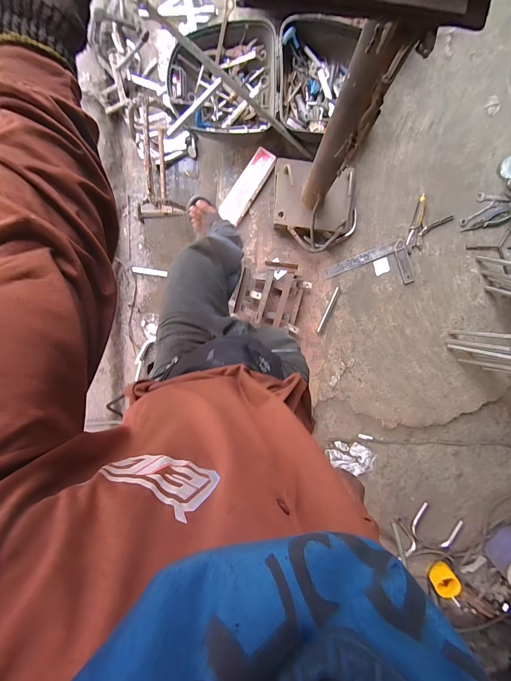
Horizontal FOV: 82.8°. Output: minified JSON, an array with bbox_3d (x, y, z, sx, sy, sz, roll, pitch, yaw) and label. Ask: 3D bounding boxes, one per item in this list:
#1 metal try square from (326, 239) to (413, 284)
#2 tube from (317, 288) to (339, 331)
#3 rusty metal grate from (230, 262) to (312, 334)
[{"bbox_3d":[0.491,-0.286,1.241,0.344,0.020,0.181,-20,99,4],"label":"metal try square"},{"bbox_3d":[0.324,-0.135,1.285,0.020,0.008,0.208,22,99,-3],"label":"tube"},{"bbox_3d":[0.072,-0.194,1.234,0.282,0.074,0.263,14,100,-1],"label":"rusty metal grate"}]

